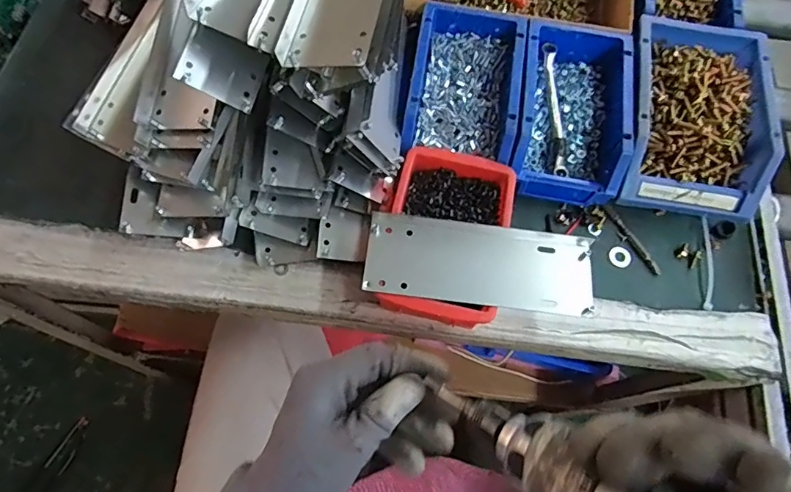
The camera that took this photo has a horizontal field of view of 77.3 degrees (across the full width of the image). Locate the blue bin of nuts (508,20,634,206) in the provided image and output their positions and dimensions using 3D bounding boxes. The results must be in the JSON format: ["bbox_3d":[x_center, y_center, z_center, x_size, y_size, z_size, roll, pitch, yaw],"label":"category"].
[{"bbox_3d":[0.165,-0.134,0.476,0.101,0.059,0.169,8,69,1],"label":"blue bin of nuts"}]

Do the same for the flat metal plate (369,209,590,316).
[{"bbox_3d":[0.068,0.014,0.396,0.178,0.006,0.067,8,65,0],"label":"flat metal plate"}]

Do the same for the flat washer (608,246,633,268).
[{"bbox_3d":[0.214,0.010,0.471,0.020,0.004,0.020,1,69,-2],"label":"flat washer"}]

